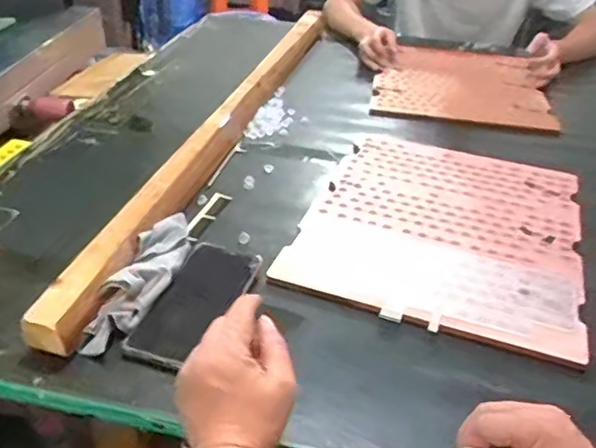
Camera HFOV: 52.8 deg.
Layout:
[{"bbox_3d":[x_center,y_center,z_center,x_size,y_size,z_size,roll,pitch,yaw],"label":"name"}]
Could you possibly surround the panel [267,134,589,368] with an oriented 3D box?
[{"bbox_3d":[0.174,0.002,0.720,0.313,0.012,0.345,14,38,18],"label":"panel"}]

